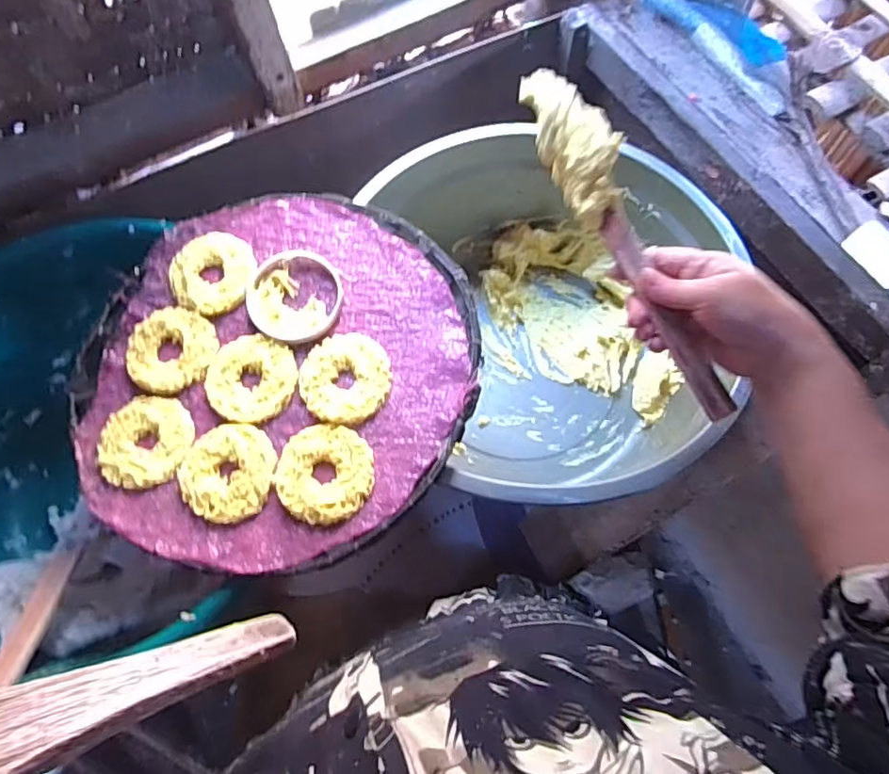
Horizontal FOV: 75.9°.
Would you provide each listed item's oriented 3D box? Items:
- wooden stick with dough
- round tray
[{"bbox_3d":[0.132,-0.107,0.414,0.043,0.031,0.278,-26,87,-9],"label":"wooden stick with dough"},{"bbox_3d":[-0.149,-0.019,0.506,0.341,0.026,0.338,0,68,1],"label":"round tray"}]

